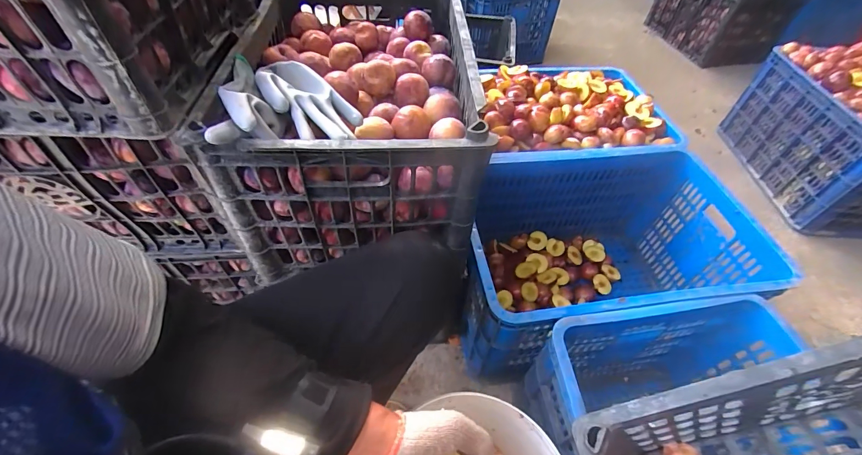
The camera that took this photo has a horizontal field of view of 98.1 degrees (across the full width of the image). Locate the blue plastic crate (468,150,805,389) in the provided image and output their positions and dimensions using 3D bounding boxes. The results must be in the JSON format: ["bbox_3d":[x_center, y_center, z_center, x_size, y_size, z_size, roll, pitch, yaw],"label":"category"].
[{"bbox_3d":[0.329,0.076,0.800,0.523,0.304,0.373,-2,52,-5],"label":"blue plastic crate"}]

